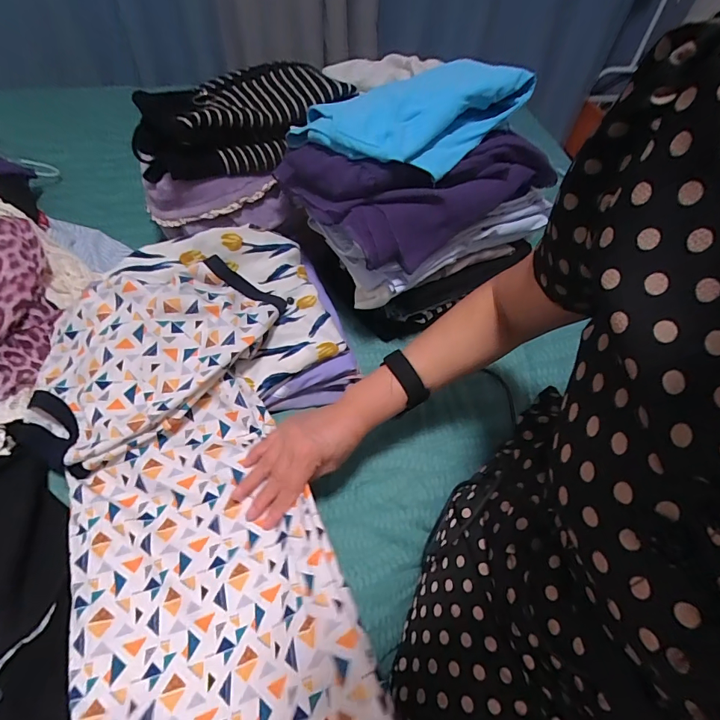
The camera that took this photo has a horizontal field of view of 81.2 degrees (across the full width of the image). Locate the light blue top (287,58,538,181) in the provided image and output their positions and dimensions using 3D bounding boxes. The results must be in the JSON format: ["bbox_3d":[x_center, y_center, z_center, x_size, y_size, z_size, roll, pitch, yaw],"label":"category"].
[{"bbox_3d":[0.059,-0.321,0.529,0.207,0.059,0.257,37,59,22],"label":"light blue top"}]

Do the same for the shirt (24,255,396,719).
[{"bbox_3d":[-0.122,0.187,0.359,0.266,0.113,0.733,-21,55,-19],"label":"shirt"}]

